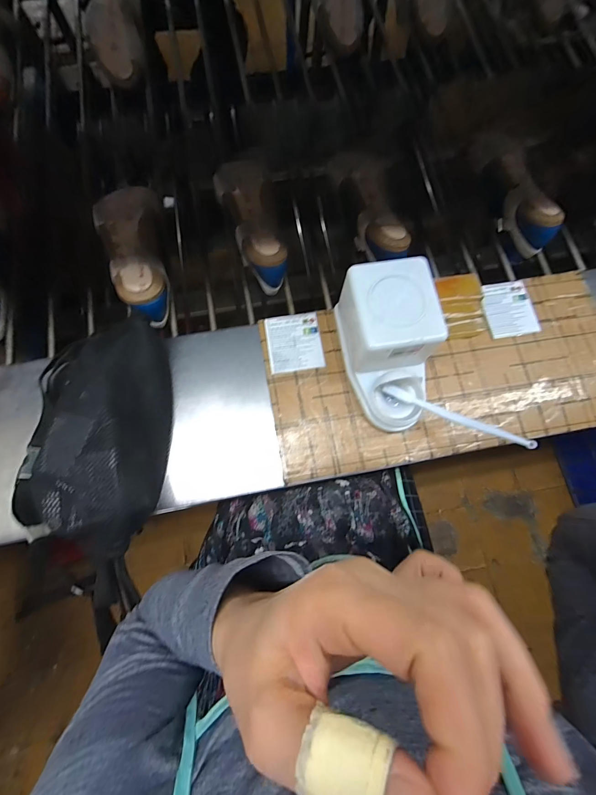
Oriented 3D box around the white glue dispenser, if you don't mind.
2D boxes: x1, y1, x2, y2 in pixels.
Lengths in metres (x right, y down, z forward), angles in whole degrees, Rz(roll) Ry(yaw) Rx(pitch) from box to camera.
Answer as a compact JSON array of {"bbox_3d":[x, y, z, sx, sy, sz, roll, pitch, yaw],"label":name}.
[{"bbox_3d":[0.114,-0.059,0.398,0.099,0.106,0.181,-8,74,-3],"label":"white glue dispenser"}]

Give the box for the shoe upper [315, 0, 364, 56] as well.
[{"bbox_3d":[0.084,-0.840,0.674,0.102,0.072,0.244,-1,74,-1],"label":"shoe upper"}]

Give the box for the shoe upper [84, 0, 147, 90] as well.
[{"bbox_3d":[-0.357,-0.732,0.629,0.098,0.080,0.250,-11,74,-4],"label":"shoe upper"}]

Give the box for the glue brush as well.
[{"bbox_3d":[0.185,0.021,0.383,0.169,0.020,0.017,24,74,23],"label":"glue brush"}]

